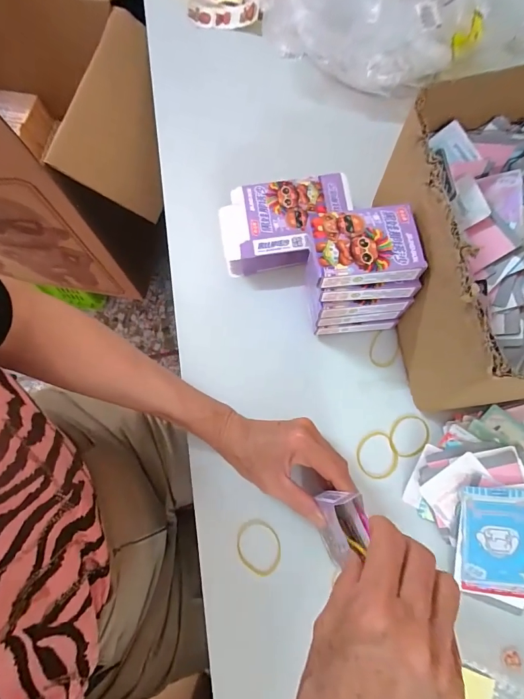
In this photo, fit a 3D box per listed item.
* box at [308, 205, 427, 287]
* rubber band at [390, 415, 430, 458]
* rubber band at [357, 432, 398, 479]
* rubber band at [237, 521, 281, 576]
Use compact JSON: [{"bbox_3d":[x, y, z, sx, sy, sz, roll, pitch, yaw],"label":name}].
[{"bbox_3d":[0.091,-0.092,0.330,0.090,0.021,0.066,-7,74,0],"label":"box"},{"bbox_3d":[0.153,0.090,0.389,0.035,0.005,0.046,25,76,19],"label":"rubber band"},{"bbox_3d":[0.119,0.109,0.384,0.043,0.004,0.044,1,73,-4],"label":"rubber band"},{"bbox_3d":[-0.003,0.195,0.366,0.043,0.004,0.048,2,69,-2],"label":"rubber band"}]

